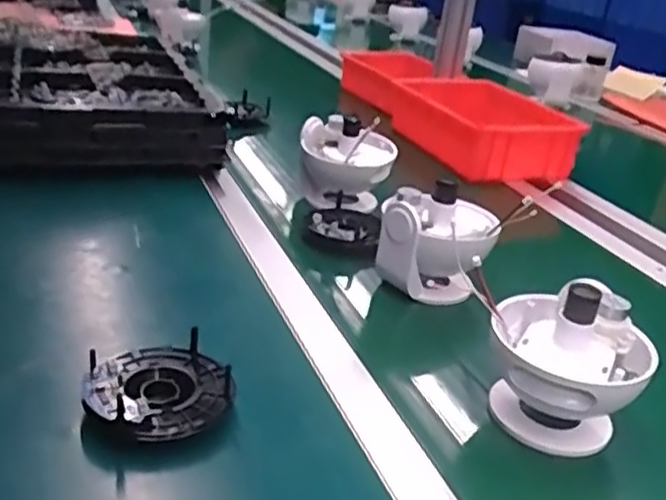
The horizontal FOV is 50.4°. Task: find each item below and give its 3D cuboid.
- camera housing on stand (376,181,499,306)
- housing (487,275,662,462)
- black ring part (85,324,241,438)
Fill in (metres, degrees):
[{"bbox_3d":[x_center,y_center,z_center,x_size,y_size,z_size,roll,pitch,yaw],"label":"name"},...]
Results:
[{"bbox_3d":[0.104,-0.008,0.708,0.110,0.104,0.106,10,25,6],"label":"camera housing on stand"},{"bbox_3d":[0.176,0.086,0.534,0.109,0.117,0.098,23,29,30],"label":"housing"},{"bbox_3d":[-0.124,0.100,0.505,0.095,0.036,0.095,2,26,-1],"label":"black ring part"}]

